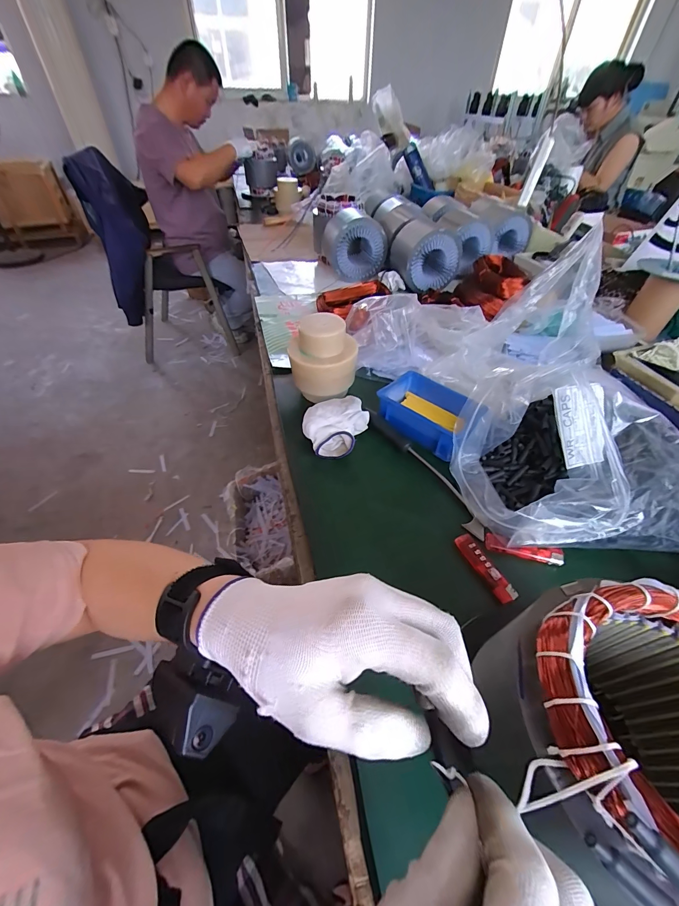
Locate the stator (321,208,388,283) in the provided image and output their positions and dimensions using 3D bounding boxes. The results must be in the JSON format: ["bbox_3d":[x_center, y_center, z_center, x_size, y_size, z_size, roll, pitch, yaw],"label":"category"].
[{"bbox_3d":[0.036,-0.614,1.005,0.144,0.142,0.177,-14,48,-14],"label":"stator"}]

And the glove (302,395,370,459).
[{"bbox_3d":[-0.005,-0.041,0.529,0.099,0.052,0.104,1,47,-1],"label":"glove"}]

